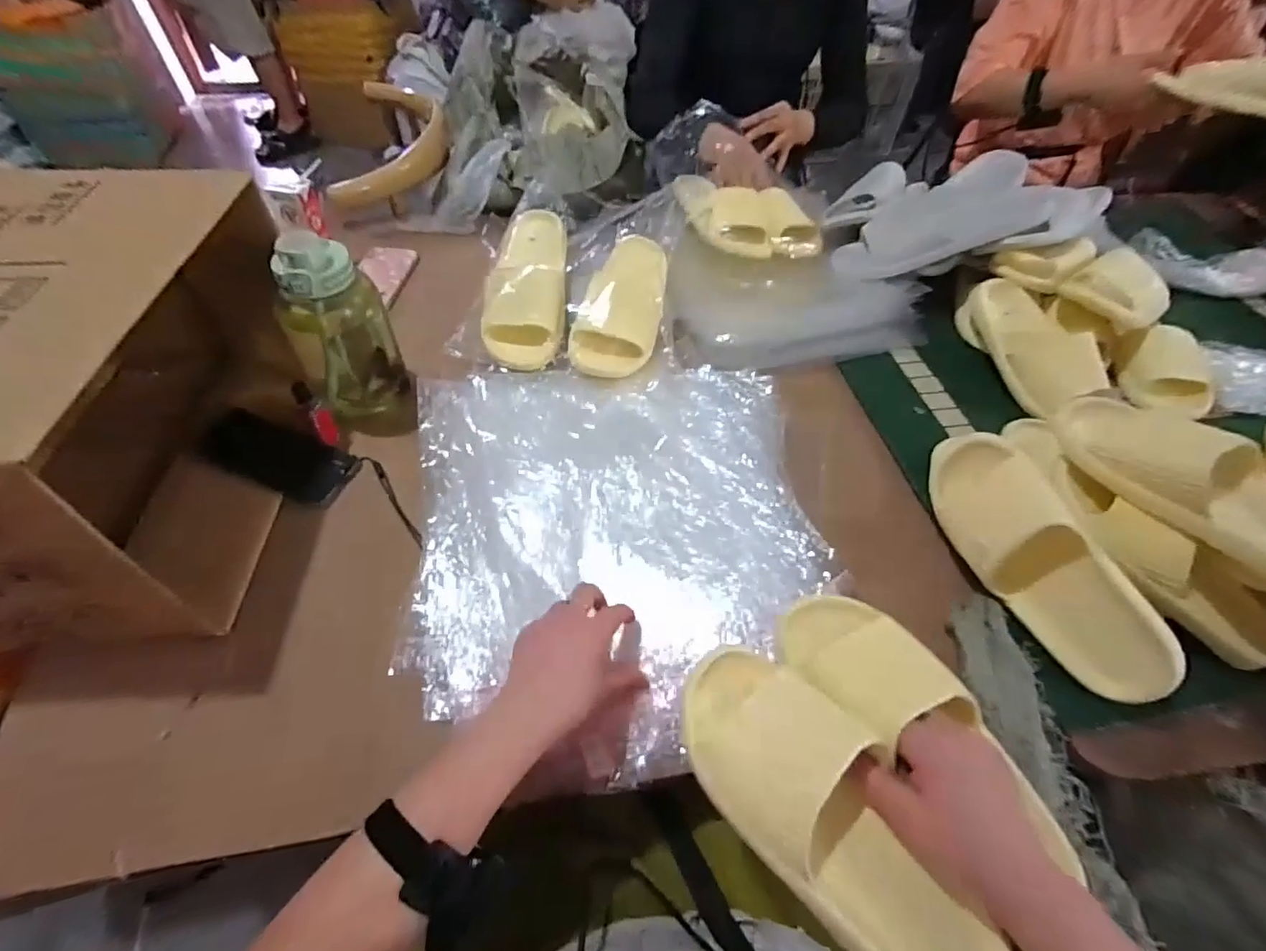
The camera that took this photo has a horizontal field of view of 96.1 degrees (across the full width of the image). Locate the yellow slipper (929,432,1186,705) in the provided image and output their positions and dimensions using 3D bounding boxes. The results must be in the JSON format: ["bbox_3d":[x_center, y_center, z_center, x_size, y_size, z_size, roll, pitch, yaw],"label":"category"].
[{"bbox_3d":[0.384,0.075,0.544,0.074,0.104,0.276,-4,57,-42],"label":"yellow slipper"}]

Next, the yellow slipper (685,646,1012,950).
[{"bbox_3d":[0.129,0.221,0.361,0.092,0.062,0.246,-33,69,-22],"label":"yellow slipper"}]

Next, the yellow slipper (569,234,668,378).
[{"bbox_3d":[-0.012,-0.234,0.750,0.103,0.060,0.247,10,53,7],"label":"yellow slipper"}]

